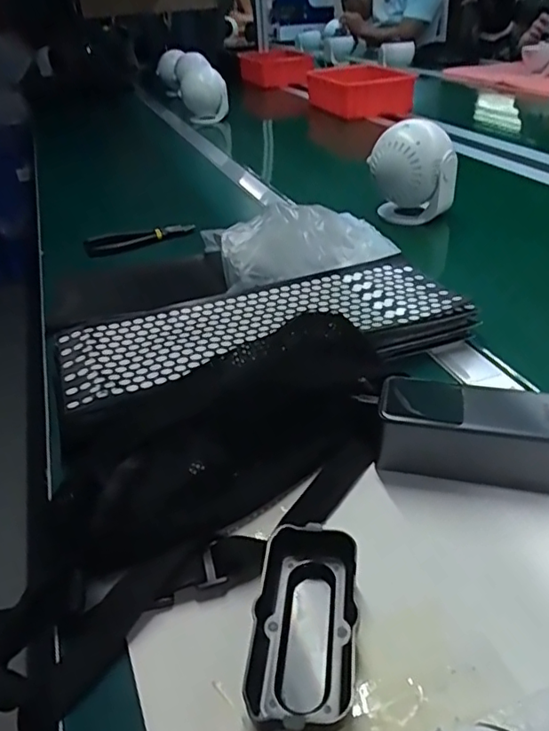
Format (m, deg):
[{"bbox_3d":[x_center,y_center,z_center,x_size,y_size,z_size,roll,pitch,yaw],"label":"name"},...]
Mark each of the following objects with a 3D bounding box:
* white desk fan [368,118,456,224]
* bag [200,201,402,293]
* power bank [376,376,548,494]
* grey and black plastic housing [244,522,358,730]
[{"bbox_3d":[0.199,-0.270,0.824,0.108,0.137,0.079,16,39,28],"label":"white desk fan"},{"bbox_3d":[0.030,-0.147,0.651,0.215,0.047,0.118,-16,35,-17],"label":"bag"},{"bbox_3d":[0.140,0.050,0.405,0.126,0.052,0.054,6,35,16],"label":"power bank"},{"bbox_3d":[0.016,0.139,0.305,0.053,0.028,0.109,2,34,10],"label":"grey and black plastic housing"}]

